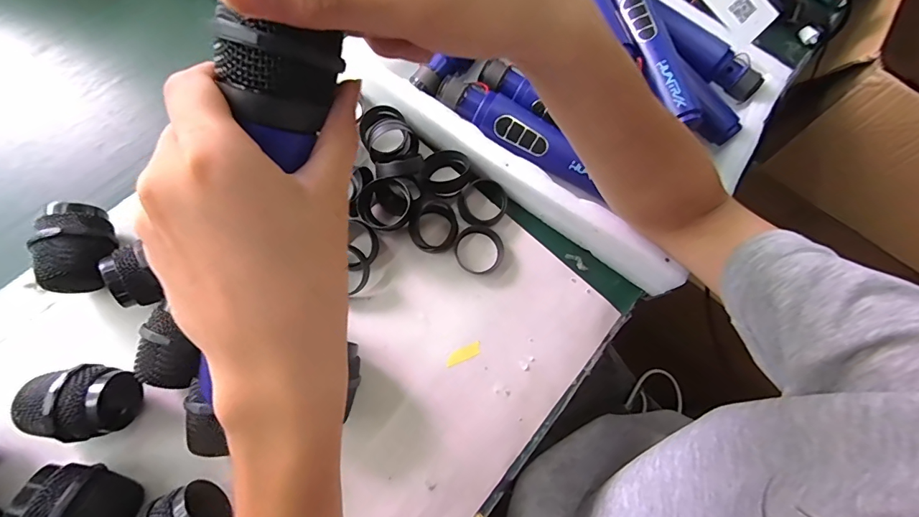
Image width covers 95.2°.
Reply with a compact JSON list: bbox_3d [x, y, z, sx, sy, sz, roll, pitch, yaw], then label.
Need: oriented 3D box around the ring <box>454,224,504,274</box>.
[{"bbox_3d":[0.018,-0.009,0.377,0.046,0.013,0.042,1,66,-3],"label":"ring"}]

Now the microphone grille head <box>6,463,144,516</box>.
[{"bbox_3d":[-0.241,0.158,0.268,0.057,0.048,0.048,8,72,-6],"label":"microphone grille head"}]

